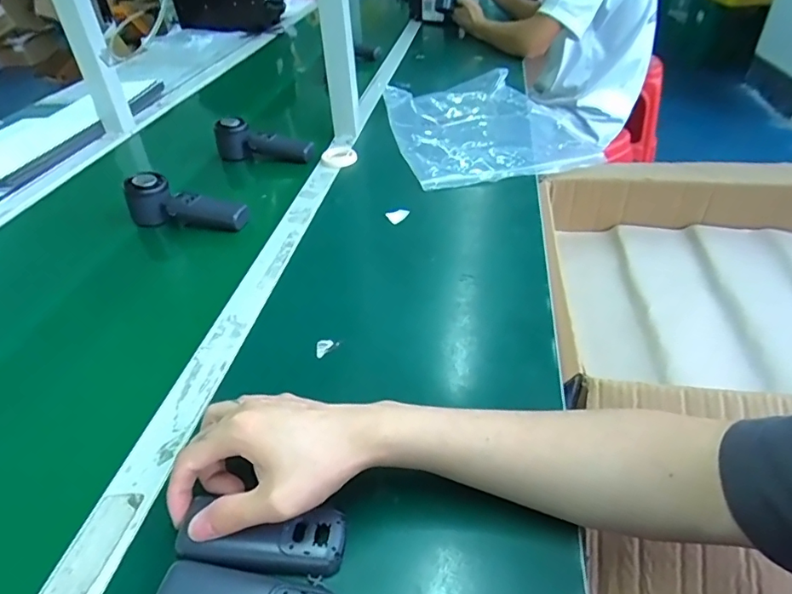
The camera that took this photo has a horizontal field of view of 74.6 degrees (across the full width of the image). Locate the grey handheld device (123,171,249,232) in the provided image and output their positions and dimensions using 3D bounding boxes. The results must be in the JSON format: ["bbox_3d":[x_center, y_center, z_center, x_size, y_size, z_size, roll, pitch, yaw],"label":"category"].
[{"bbox_3d":[-0.278,-0.124,0.696,0.164,0.061,0.040,8,41,11],"label":"grey handheld device"}]

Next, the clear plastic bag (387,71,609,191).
[{"bbox_3d":[0.138,-0.310,0.913,0.298,0.047,0.397,-12,37,-9],"label":"clear plastic bag"}]

